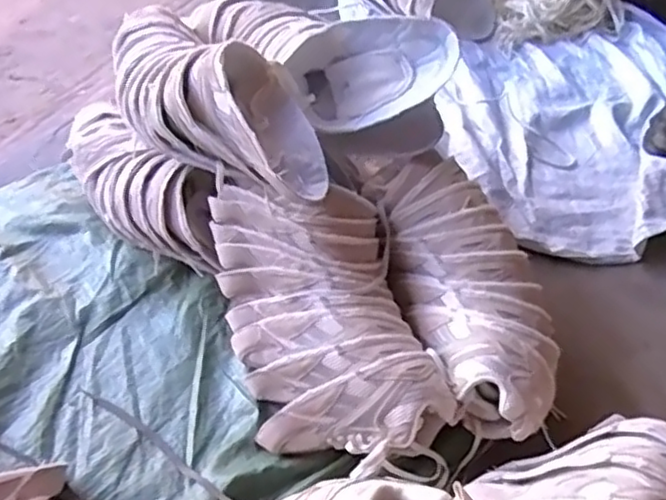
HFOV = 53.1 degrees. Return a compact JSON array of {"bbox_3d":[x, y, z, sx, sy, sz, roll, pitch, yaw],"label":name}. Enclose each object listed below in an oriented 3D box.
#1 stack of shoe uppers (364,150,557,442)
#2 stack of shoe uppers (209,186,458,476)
[{"bbox_3d":[0.177,0.045,0.853,0.155,0.105,0.384,-14,61,-12],"label":"stack of shoe uppers"},{"bbox_3d":[-0.014,0.080,0.833,0.222,0.161,0.359,-12,50,-11],"label":"stack of shoe uppers"}]

